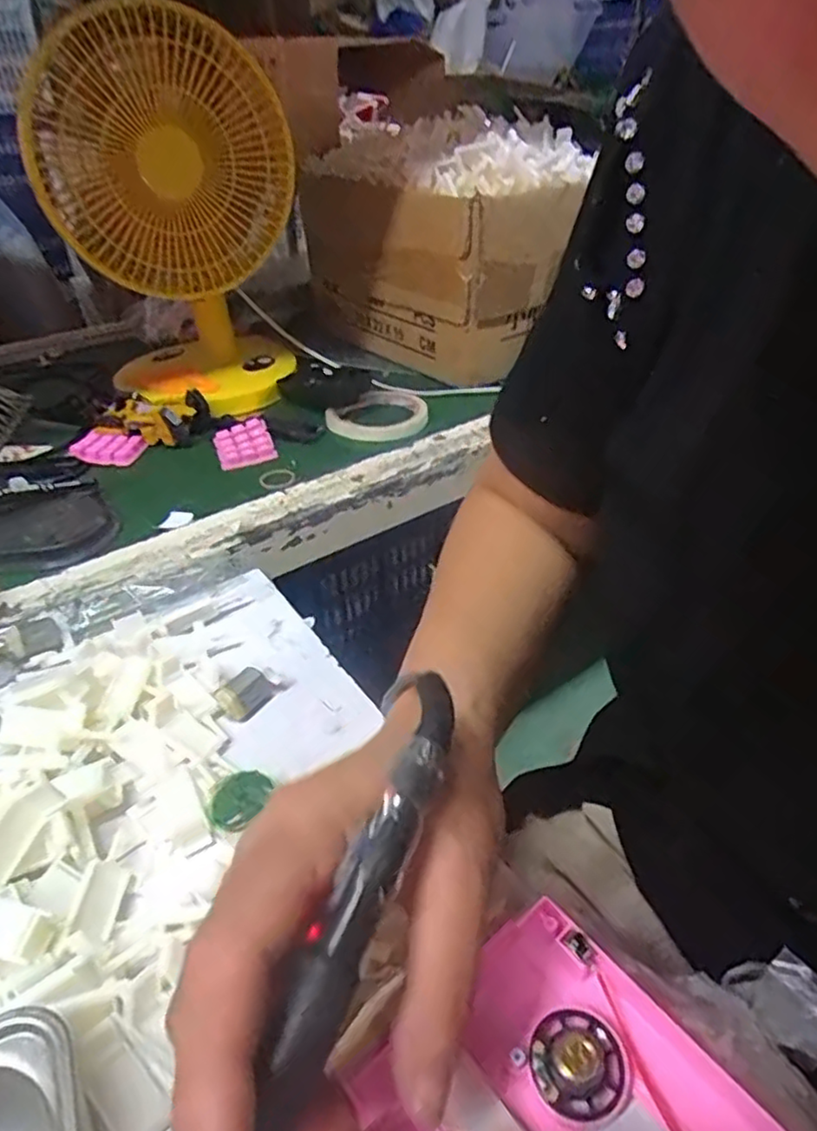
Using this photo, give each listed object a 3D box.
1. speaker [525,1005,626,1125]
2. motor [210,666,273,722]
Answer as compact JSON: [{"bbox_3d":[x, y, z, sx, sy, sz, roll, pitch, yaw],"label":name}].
[{"bbox_3d":[0.053,0.151,0.205,0.028,0.013,0.029,-1,37,1],"label":"speaker"},{"bbox_3d":[-0.092,0.071,0.369,0.018,0.015,0.031,20,43,26],"label":"motor"}]

